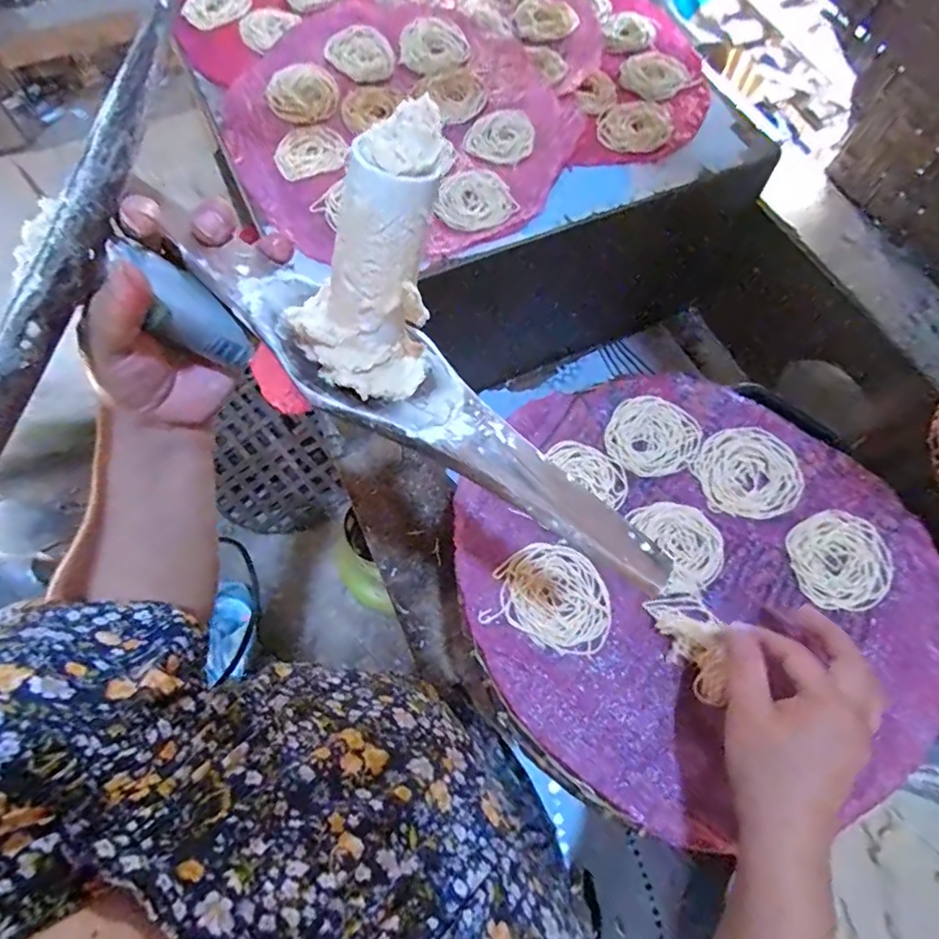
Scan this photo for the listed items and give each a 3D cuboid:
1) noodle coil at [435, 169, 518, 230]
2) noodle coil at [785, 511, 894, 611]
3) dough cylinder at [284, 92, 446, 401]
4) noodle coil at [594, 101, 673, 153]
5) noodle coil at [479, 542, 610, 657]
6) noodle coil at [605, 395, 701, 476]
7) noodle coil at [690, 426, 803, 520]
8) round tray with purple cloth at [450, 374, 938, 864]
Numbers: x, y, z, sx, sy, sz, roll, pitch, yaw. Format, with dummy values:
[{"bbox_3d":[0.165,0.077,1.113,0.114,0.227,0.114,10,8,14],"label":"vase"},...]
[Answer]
[{"bbox_3d":[0.002,-0.258,0.531,0.075,0.010,0.064,-27,69,-12],"label":"noodle coil"},{"bbox_3d":[0.285,0.070,0.427,0.071,0.009,0.072,0,65,-1],"label":"noodle coil"},{"bbox_3d":[-0.033,-0.082,0.213,0.047,0.102,0.046,38,45,15],"label":"dough cylinder"},{"bbox_3d":[0.172,-0.359,0.580,0.080,0.008,0.068,-9,66,-5],"label":"noodle coil"},{"bbox_3d":[0.063,0.094,0.413,0.087,0.008,0.072,23,67,9],"label":"noodle coil"},{"bbox_3d":[0.156,-0.029,0.470,0.072,0.005,0.073,0,65,-1],"label":"noodle coil"},{"bbox_3d":[0.228,0.002,0.456,0.082,0.005,0.077,0,65,-1],"label":"noodle coil"},{"bbox_3d":[0.165,0.080,0.418,0.346,0.014,0.318,0,65,-1],"label":"round tray with purple cloth"}]

